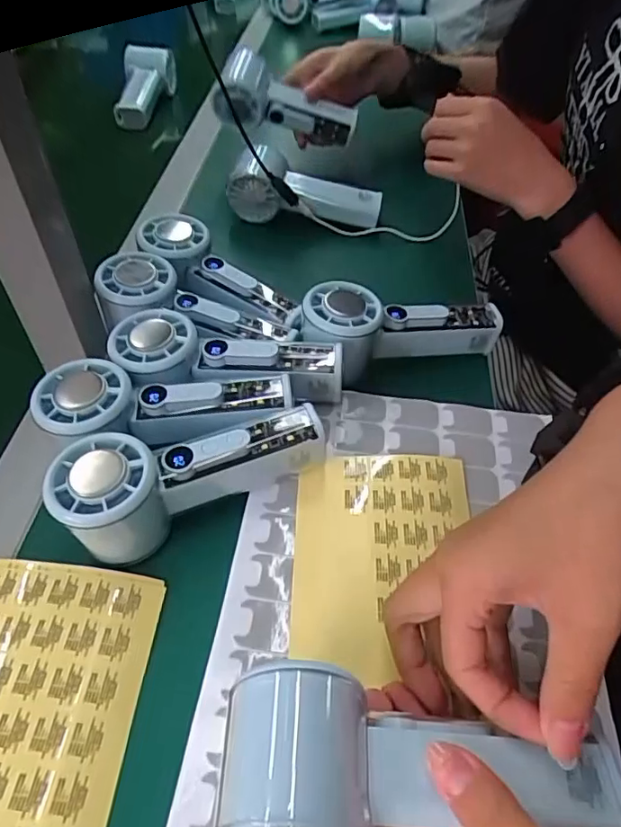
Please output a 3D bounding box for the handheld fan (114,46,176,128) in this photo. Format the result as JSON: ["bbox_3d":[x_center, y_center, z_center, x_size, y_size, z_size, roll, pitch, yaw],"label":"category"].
[{"bbox_3d":[-0.220,-0.427,0.712,0.064,0.057,0.130,1,50,0],"label":"handheld fan"}]

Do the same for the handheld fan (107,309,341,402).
[{"bbox_3d":[-0.055,-0.034,0.367,0.152,0.041,0.057,4,50,2],"label":"handheld fan"}]

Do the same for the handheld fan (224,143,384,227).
[{"bbox_3d":[-0.005,-0.233,0.556,0.153,0.049,0.064,5,50,3],"label":"handheld fan"}]

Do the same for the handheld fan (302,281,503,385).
[{"bbox_3d":[0.070,-0.058,0.412,0.153,0.048,0.061,0,49,-19],"label":"handheld fan"}]

